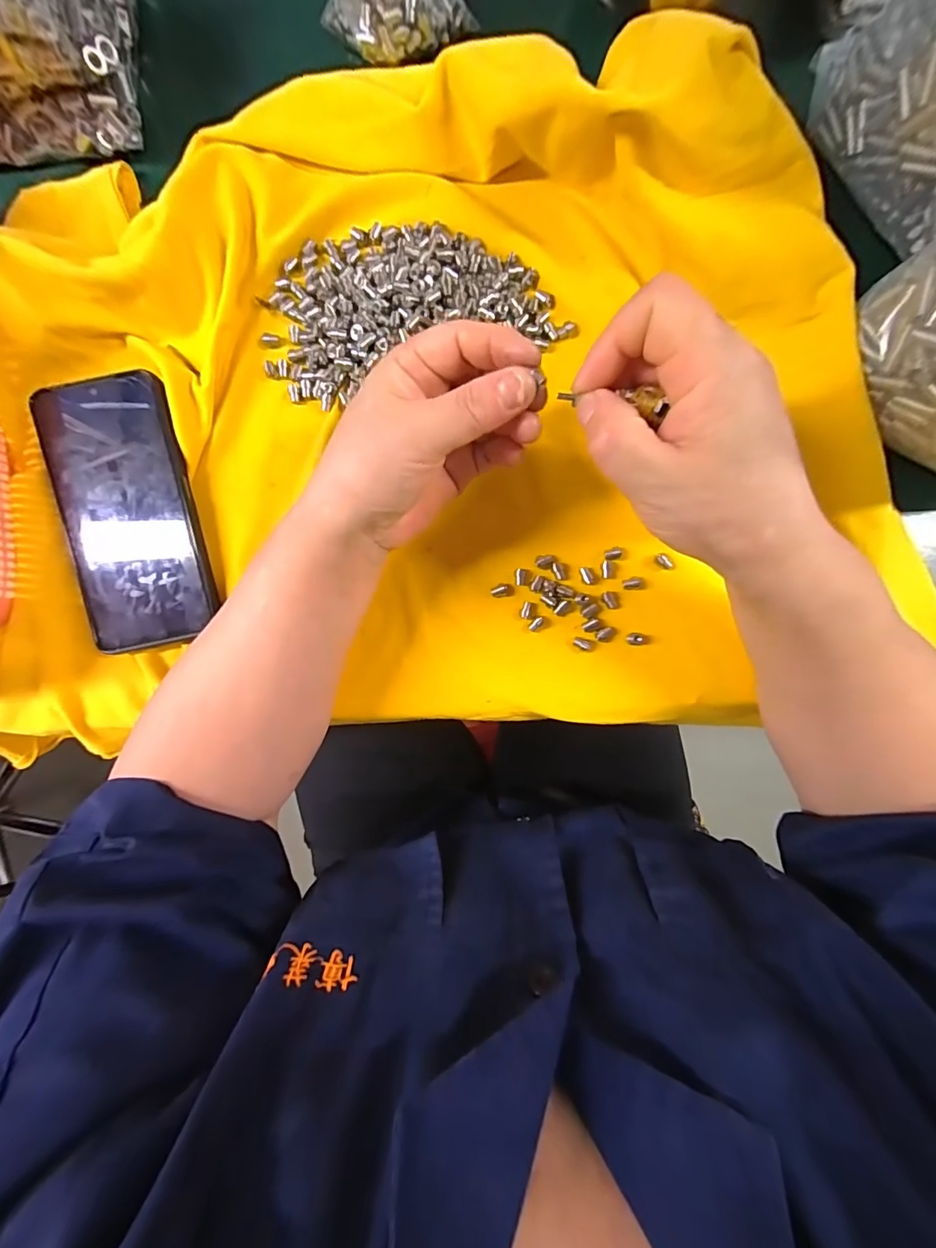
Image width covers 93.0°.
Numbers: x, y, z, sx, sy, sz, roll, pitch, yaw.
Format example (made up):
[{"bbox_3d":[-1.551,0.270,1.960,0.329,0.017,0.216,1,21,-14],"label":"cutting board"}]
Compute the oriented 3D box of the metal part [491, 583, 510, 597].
[{"bbox_3d":[0.020,-0.020,0.269,0.011,0.004,0.007,-25,92,5],"label":"metal part"}]

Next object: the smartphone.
[{"bbox_3d":[-0.208,-0.065,0.273,0.078,0.017,0.159,-10,93,4],"label":"smartphone"}]

